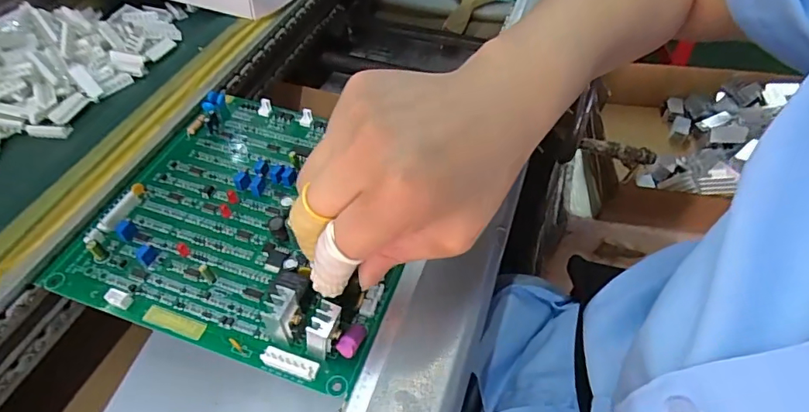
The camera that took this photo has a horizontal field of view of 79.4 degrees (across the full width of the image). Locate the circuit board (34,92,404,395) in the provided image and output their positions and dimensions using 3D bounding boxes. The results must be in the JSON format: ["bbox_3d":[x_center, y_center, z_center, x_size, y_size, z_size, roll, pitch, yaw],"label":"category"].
[{"bbox_3d":[-0.089,-0.002,0.292,0.190,0.022,0.173,13,52,14],"label":"circuit board"}]

